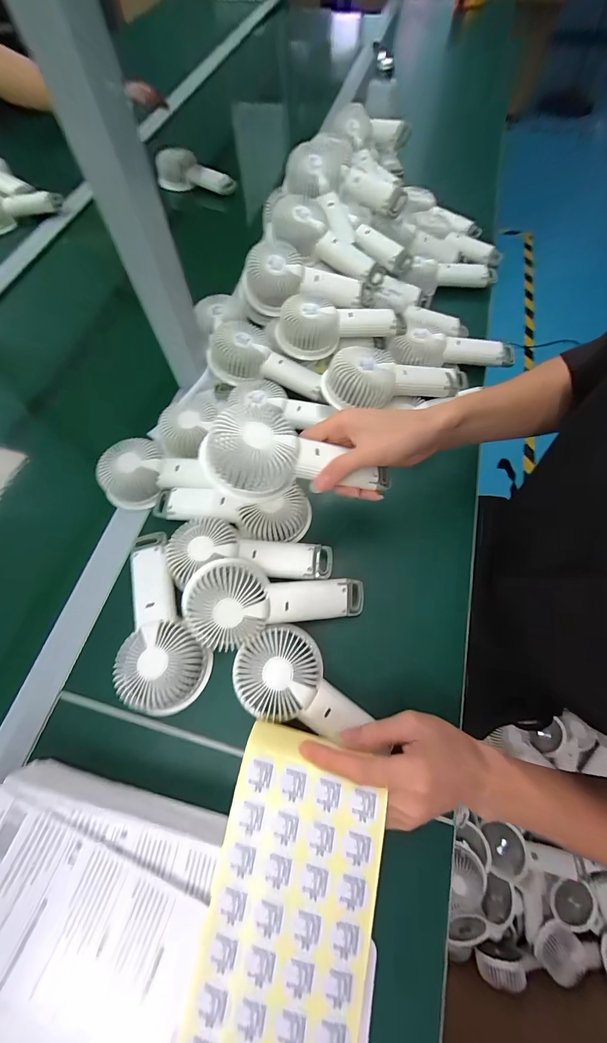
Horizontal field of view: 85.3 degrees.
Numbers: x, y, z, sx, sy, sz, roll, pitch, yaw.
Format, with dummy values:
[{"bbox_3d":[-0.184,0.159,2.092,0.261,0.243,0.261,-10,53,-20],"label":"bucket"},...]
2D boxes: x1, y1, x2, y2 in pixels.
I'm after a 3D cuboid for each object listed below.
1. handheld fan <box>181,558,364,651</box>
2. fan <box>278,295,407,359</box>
[{"bbox_3d":[-0.026,0.081,0.339,0.182,0.033,0.083,2,66,-13],"label":"handheld fan"},{"bbox_3d":[0.055,-0.280,0.466,0.186,0.047,0.075,-5,67,-2],"label":"fan"}]

